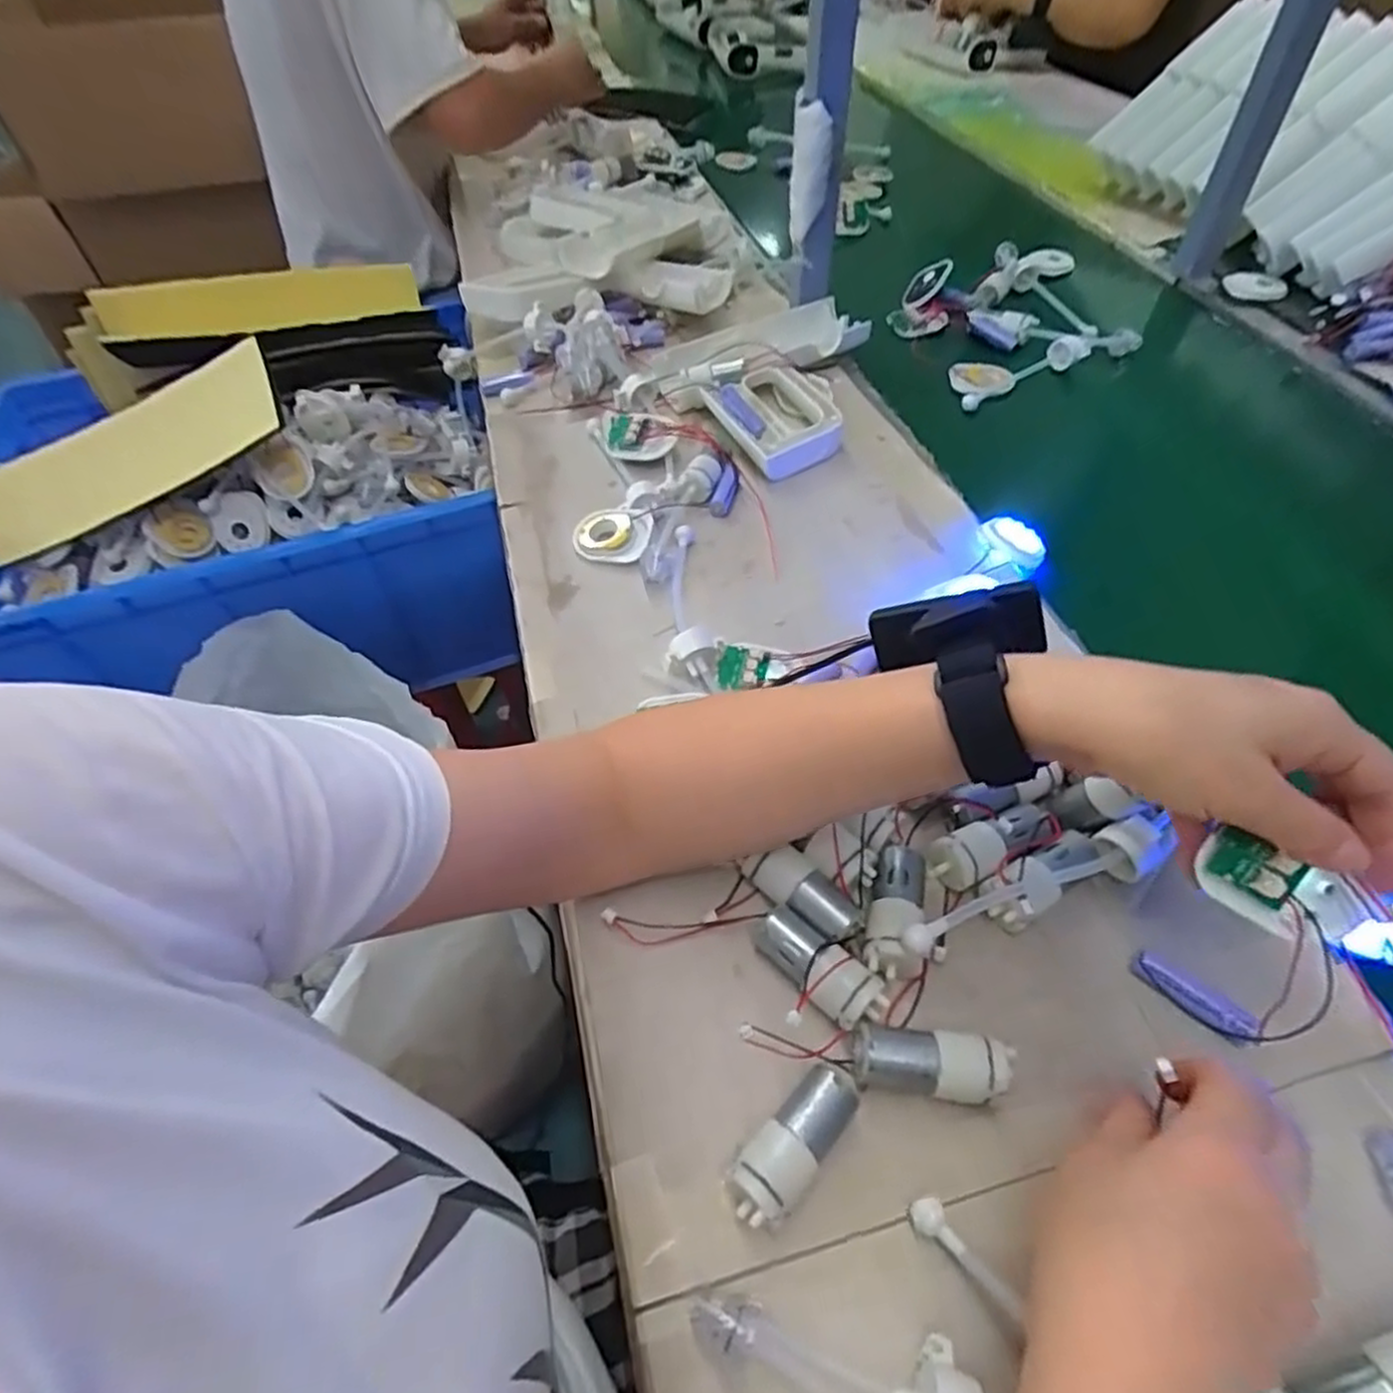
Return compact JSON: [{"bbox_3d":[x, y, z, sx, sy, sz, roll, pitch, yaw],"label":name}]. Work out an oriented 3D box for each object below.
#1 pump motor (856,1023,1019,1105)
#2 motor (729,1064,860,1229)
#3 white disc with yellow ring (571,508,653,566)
[{"bbox_3d":[0.098,0.157,0.322,0.063,0.024,0.024,6,52,6],"label":"pump motor"},{"bbox_3d":[0.039,0.178,0.304,0.025,0.026,0.065,32,59,24],"label":"motor"},{"bbox_3d":[-0.060,-0.117,0.548,0.052,0.008,0.045,12,67,7],"label":"white disc with yellow ring"}]

